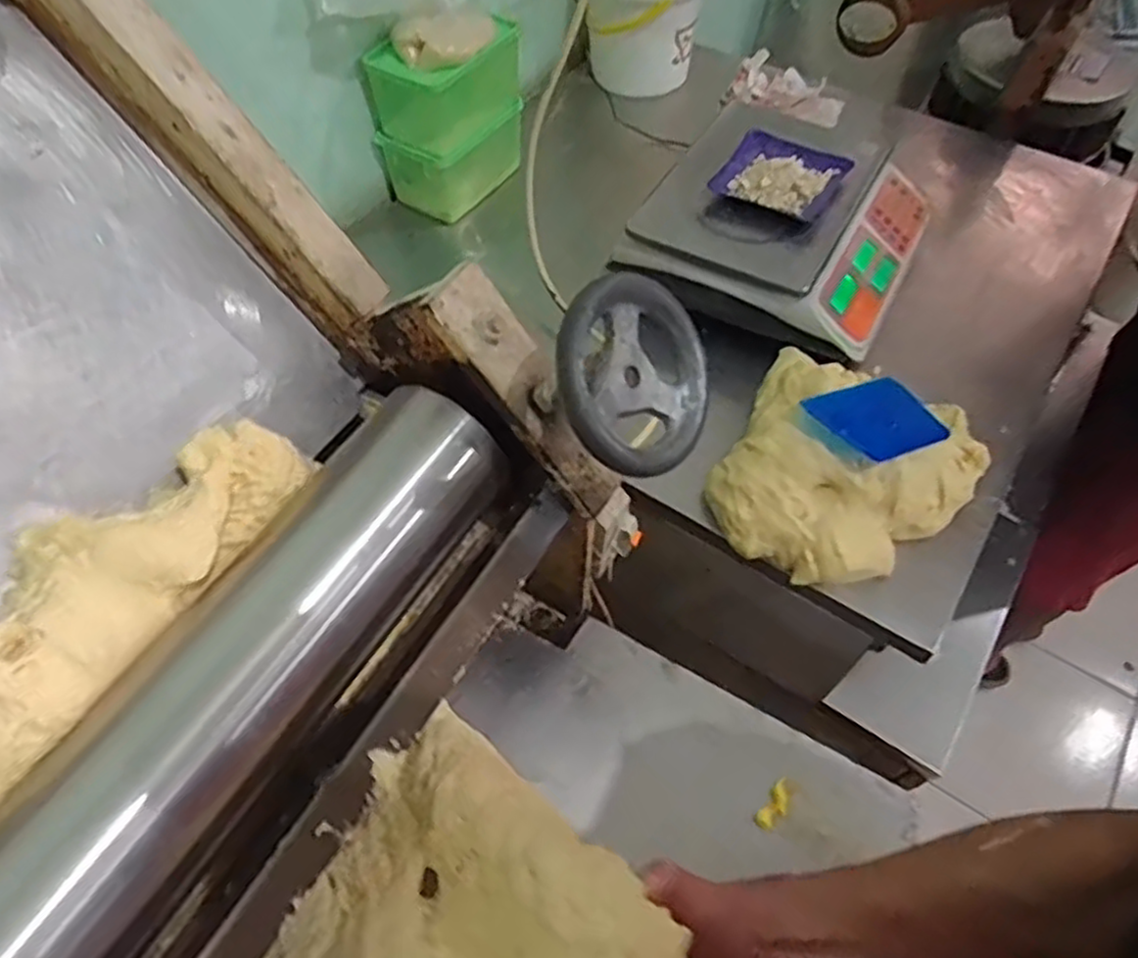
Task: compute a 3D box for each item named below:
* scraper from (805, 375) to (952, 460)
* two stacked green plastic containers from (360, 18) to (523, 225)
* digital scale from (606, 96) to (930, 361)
[{"bbox_3d":[0.301,-0.060,0.725,0.131,0.009,0.086,-13,60,-23],"label":"scraper"},{"bbox_3d":[-0.162,-0.499,1.021,0.124,0.195,0.178,29,60,18],"label":"two stacked green plastic containers"},{"bbox_3d":[0.274,-0.334,0.934,0.322,0.104,0.310,24,59,15],"label":"digital scale"}]

